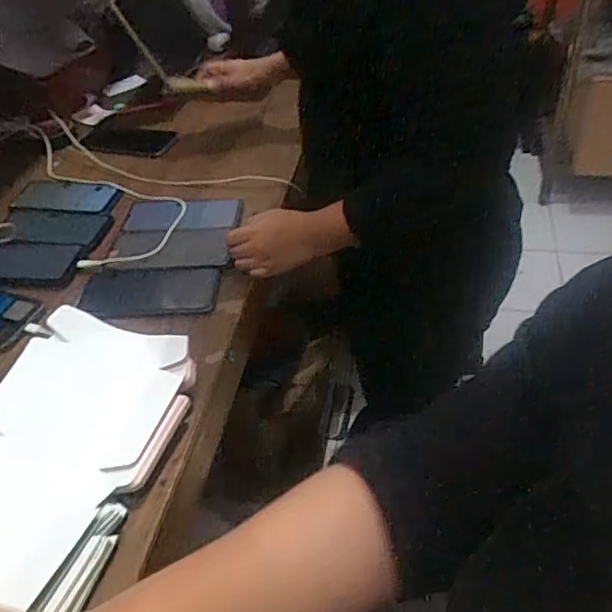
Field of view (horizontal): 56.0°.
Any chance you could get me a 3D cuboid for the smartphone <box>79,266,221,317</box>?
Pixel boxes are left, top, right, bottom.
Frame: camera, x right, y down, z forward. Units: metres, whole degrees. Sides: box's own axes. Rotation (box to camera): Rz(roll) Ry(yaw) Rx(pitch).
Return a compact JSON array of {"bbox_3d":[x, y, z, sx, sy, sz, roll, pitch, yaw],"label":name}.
[{"bbox_3d":[-0.193,-0.018,0.706,0.168,0.015,0.076,0,43,7],"label":"smartphone"}]

